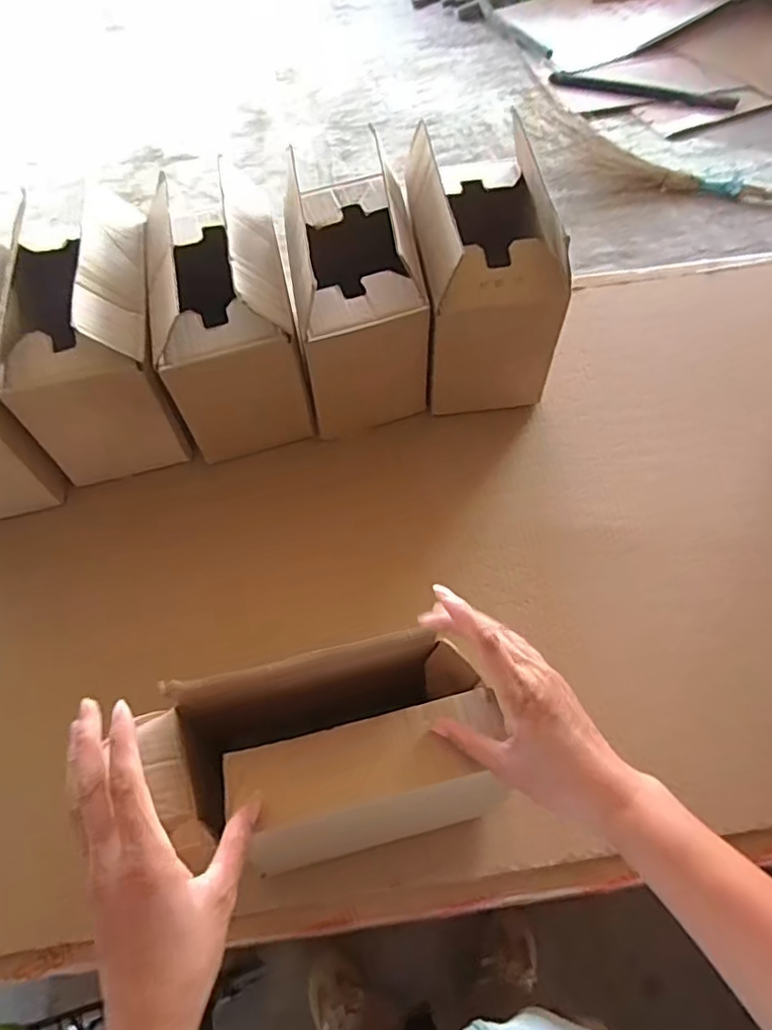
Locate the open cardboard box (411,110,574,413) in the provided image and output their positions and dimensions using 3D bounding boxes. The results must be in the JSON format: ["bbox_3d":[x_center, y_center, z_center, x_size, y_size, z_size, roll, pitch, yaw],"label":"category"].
[{"bbox_3d":[0.097,-0.267,0.648,0.135,0.202,0.219,-8,60,-3],"label":"open cardboard box"}]

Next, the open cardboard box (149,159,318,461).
[{"bbox_3d":[-0.170,-0.205,0.640,0.136,0.207,0.202,-12,60,-5],"label":"open cardboard box"}]

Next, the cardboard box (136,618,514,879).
[{"bbox_3d":[-0.039,0.183,0.429,0.213,0.136,0.111,-13,60,-6],"label":"cardboard box"}]

